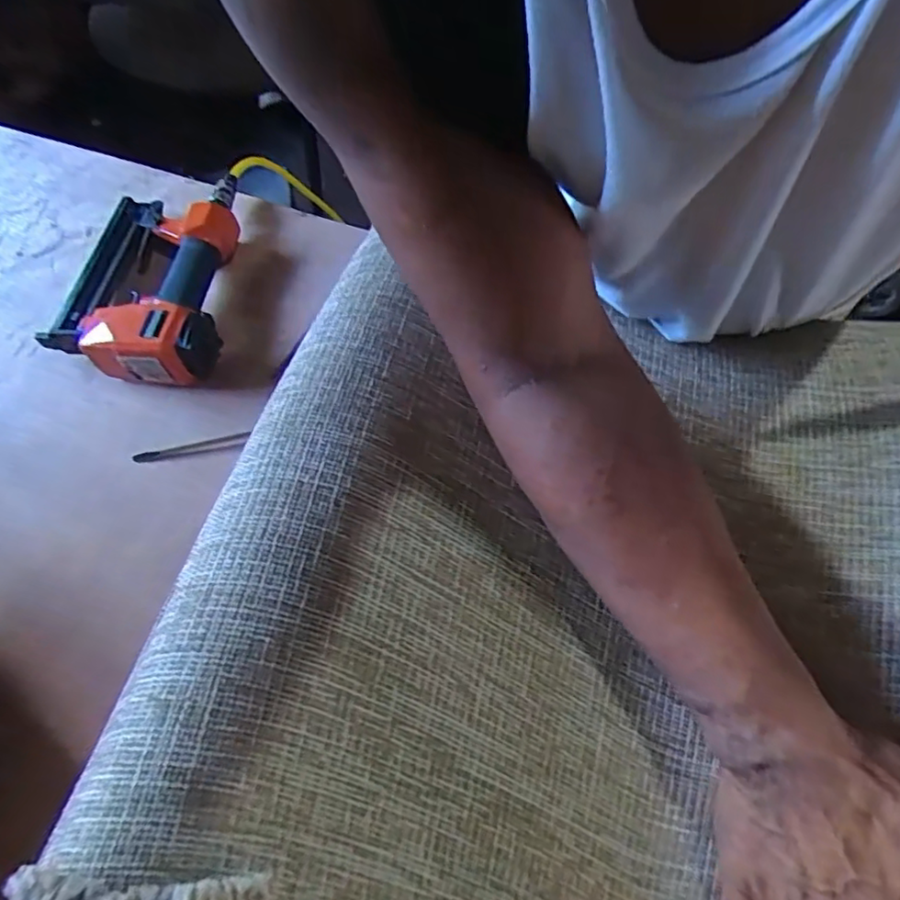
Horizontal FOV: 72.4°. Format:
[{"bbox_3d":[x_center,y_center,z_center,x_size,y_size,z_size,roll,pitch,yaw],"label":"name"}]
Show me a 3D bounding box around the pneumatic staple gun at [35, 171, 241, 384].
[{"bbox_3d":[-0.299,-0.184,0.613,0.157,0.067,0.256,1,65,1],"label":"pneumatic staple gun"}]

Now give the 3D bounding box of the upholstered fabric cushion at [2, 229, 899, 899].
[{"bbox_3d":[0.103,0.074,0.332,0.451,0.134,0.459,12,66,6],"label":"upholstered fabric cushion"}]

